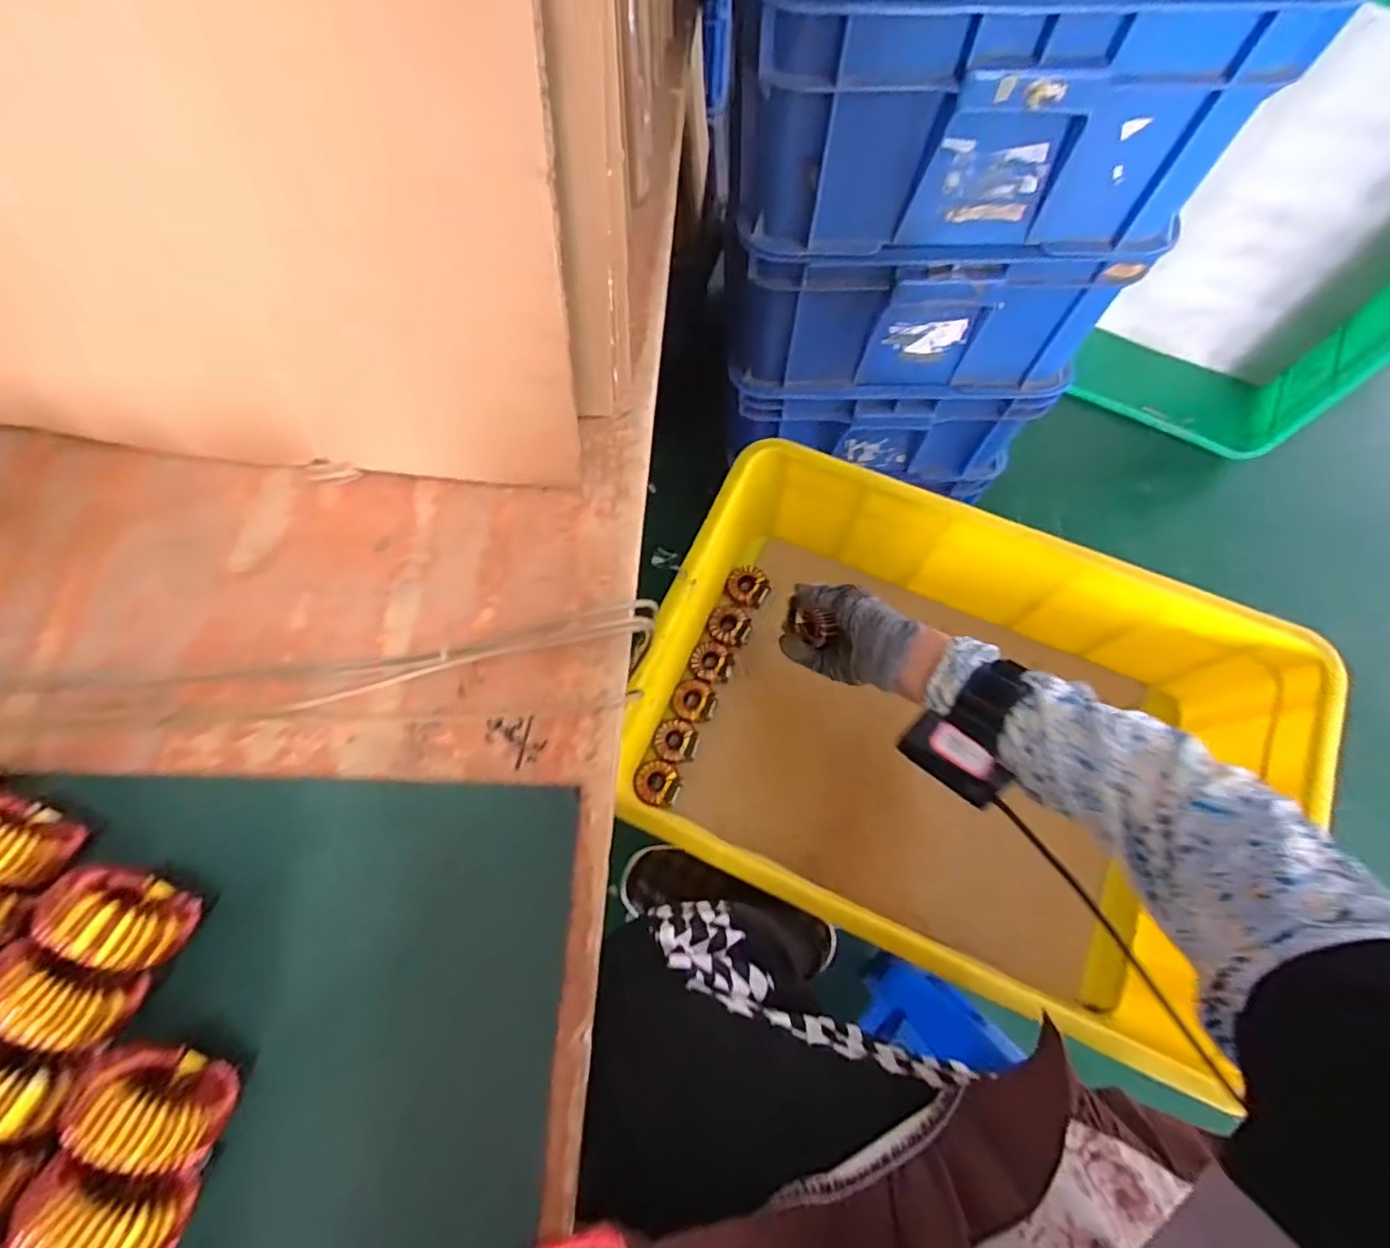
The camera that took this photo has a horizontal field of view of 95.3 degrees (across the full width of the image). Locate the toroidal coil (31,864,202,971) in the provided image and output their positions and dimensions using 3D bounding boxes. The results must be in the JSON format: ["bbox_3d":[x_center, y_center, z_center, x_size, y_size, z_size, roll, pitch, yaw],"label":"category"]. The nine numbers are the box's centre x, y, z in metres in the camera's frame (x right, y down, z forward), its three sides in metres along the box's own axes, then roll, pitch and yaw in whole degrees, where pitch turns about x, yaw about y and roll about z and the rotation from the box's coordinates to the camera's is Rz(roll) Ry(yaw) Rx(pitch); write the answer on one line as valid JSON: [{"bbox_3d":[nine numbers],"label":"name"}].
[{"bbox_3d":[-0.231,0.119,0.262,0.045,0.055,0.022,30,73,8],"label":"toroidal coil"}]

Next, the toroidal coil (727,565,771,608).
[{"bbox_3d":[0.069,-0.050,0.811,0.054,0.015,0.051,-1,71,2],"label":"toroidal coil"}]

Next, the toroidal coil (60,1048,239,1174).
[{"bbox_3d":[-0.199,0.181,0.241,0.045,0.056,0.018,24,73,6],"label":"toroidal coil"}]

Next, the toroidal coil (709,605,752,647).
[{"bbox_3d":[0.042,0.002,0.791,0.048,0.029,0.051,-1,71,2],"label":"toroidal coil"}]

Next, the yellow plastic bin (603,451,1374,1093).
[{"bbox_3d":[0.254,0.099,0.699,0.597,0.256,0.362,23,73,9],"label":"yellow plastic bin"}]

